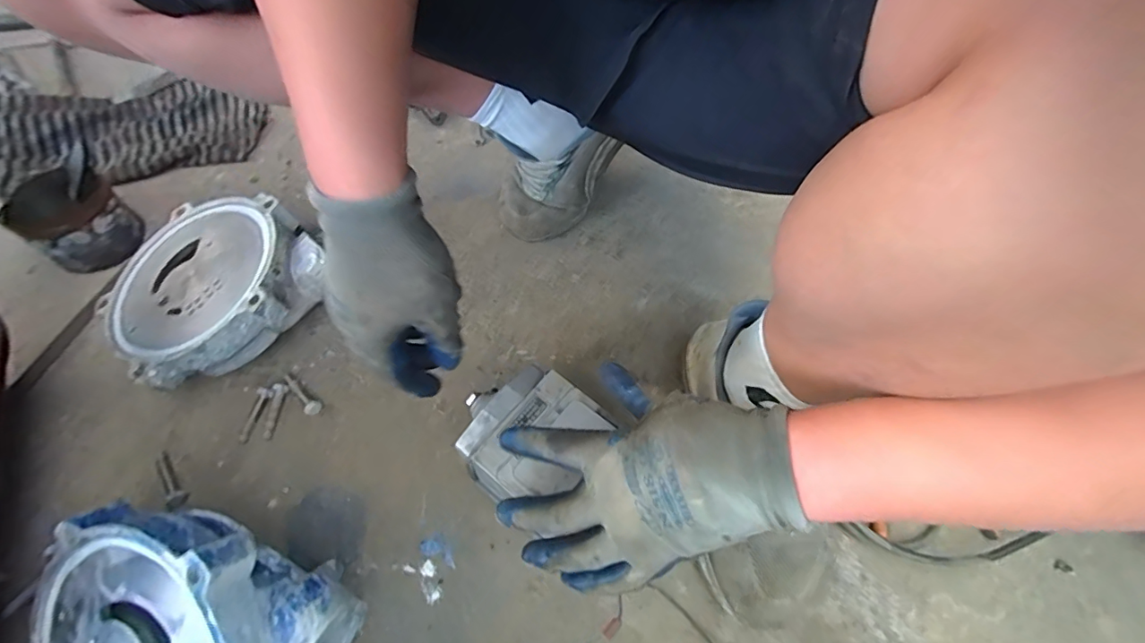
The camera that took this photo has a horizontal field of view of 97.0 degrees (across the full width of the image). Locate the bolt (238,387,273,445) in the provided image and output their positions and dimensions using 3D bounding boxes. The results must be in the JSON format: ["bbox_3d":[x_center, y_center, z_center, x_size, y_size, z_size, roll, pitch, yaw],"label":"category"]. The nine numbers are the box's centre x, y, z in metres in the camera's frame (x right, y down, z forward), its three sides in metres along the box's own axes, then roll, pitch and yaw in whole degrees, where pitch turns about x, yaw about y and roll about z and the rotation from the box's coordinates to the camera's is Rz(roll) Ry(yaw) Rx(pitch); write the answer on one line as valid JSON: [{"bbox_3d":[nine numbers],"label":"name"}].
[{"bbox_3d":[-0.327,0.097,0.520,0.016,0.009,0.058,11,60,4],"label":"bolt"}]

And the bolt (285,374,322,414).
[{"bbox_3d":[-0.288,0.077,0.537,0.059,0.015,0.016,38,65,18],"label":"bolt"}]

